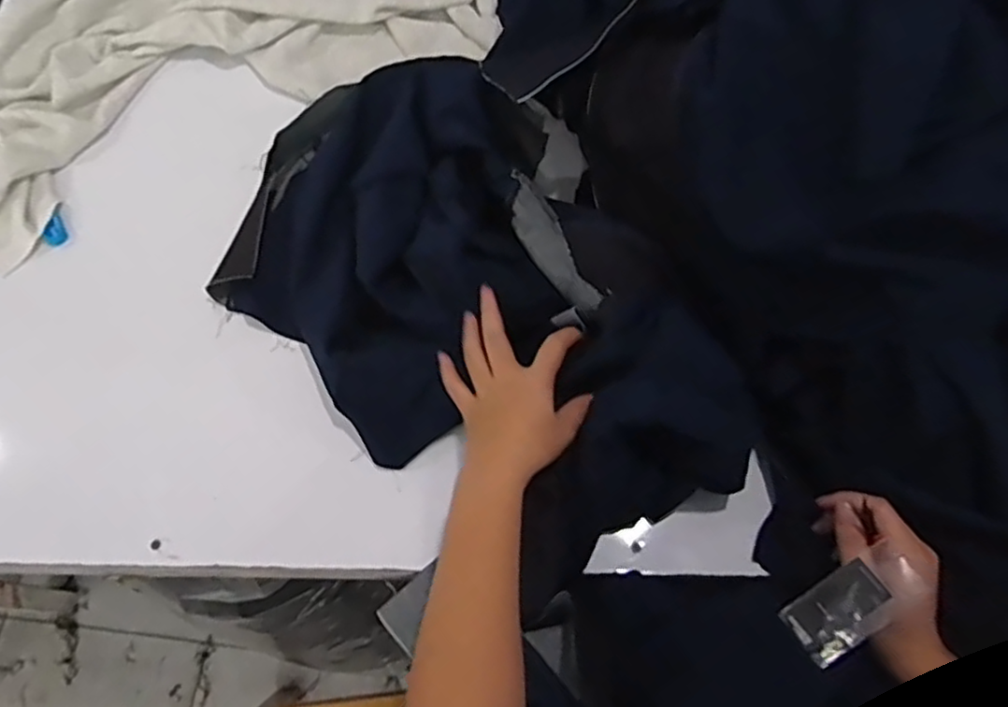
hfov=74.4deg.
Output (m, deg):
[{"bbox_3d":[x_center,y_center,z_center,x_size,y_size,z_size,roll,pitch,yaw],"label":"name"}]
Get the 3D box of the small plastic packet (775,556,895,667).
[{"bbox_3d":[0.232,0.181,0.462,0.065,0.010,0.045,-39,43,9],"label":"small plastic packet"}]

